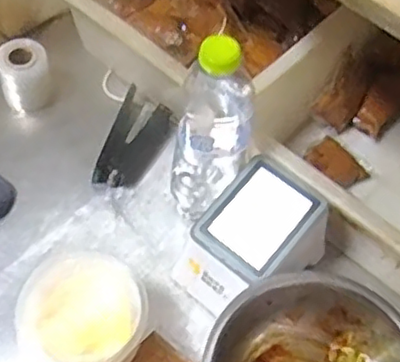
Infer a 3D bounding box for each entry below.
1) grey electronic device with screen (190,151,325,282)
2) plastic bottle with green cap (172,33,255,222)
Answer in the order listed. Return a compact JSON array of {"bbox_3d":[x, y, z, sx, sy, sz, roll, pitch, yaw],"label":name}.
[{"bbox_3d":[0.056,0.052,0.597,0.093,0.098,0.103,39,65,19],"label":"grey electronic device with screen"},{"bbox_3d":[0.012,-0.044,0.593,0.072,0.219,0.064,5,59,0],"label":"plastic bottle with green cap"}]

